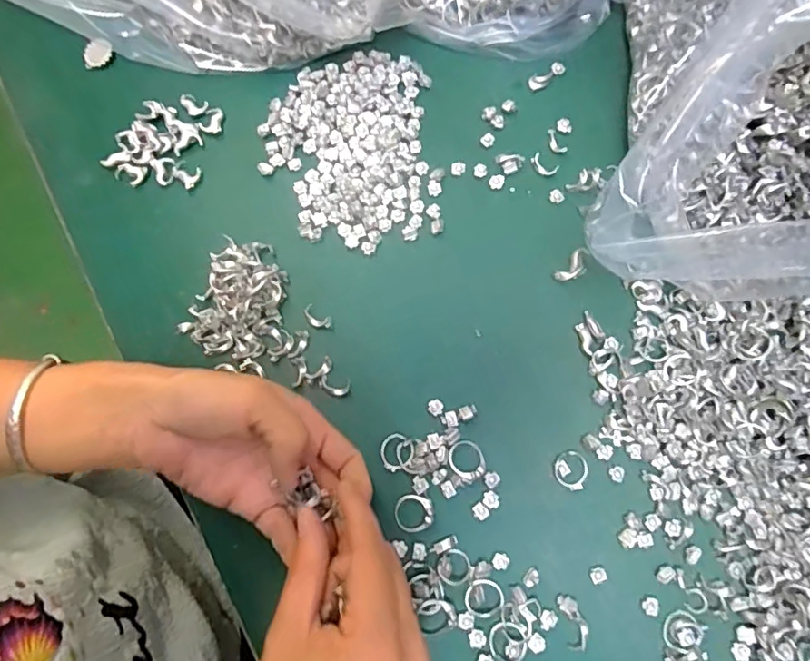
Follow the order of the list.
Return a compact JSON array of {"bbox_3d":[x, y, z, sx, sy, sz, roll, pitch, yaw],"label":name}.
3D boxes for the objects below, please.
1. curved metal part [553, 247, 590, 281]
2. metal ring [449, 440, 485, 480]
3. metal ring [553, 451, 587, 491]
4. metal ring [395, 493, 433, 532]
[{"bbox_3d":[0.110,-0.041,0.355,0.014,0.008,0.027,41,81,9],"label":"curved metal part"},{"bbox_3d":[0.037,0.078,0.328,0.020,0.004,0.023,-22,78,-4],"label":"metal ring"},{"bbox_3d":[0.099,0.083,0.328,0.020,0.004,0.021,0,77,1],"label":"metal ring"},{"bbox_3d":[0.005,0.107,0.322,0.022,0.004,0.021,0,77,1],"label":"metal ring"}]

